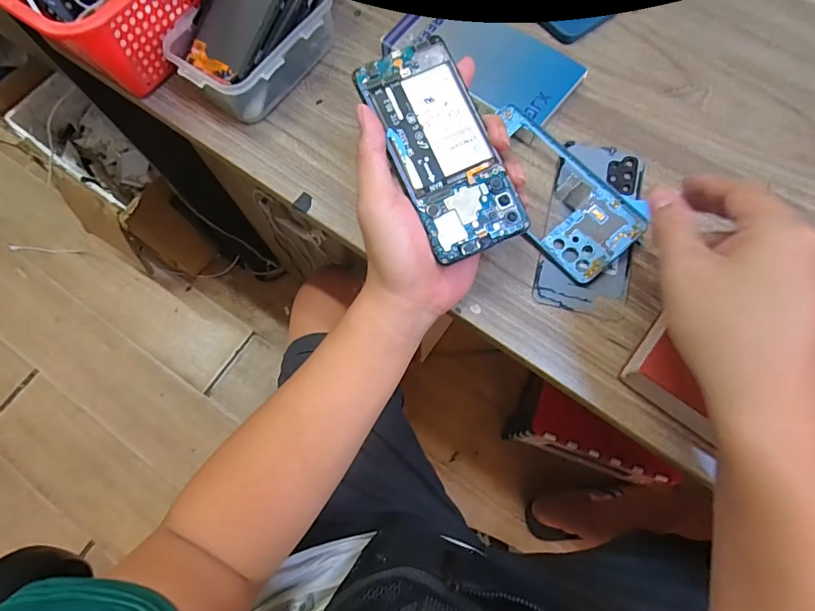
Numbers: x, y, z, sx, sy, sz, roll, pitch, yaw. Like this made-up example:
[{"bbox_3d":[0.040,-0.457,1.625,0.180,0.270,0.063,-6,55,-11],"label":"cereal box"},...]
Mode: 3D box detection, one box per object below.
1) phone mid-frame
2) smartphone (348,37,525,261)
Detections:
[{"bbox_3d":[0.120,-0.097,0.373,0.083,0.011,0.153,-40,76,2],"label":"phone mid-frame"},{"bbox_3d":[0.023,-0.110,0.310,0.066,0.007,0.152,-24,85,-5],"label":"smartphone"}]

